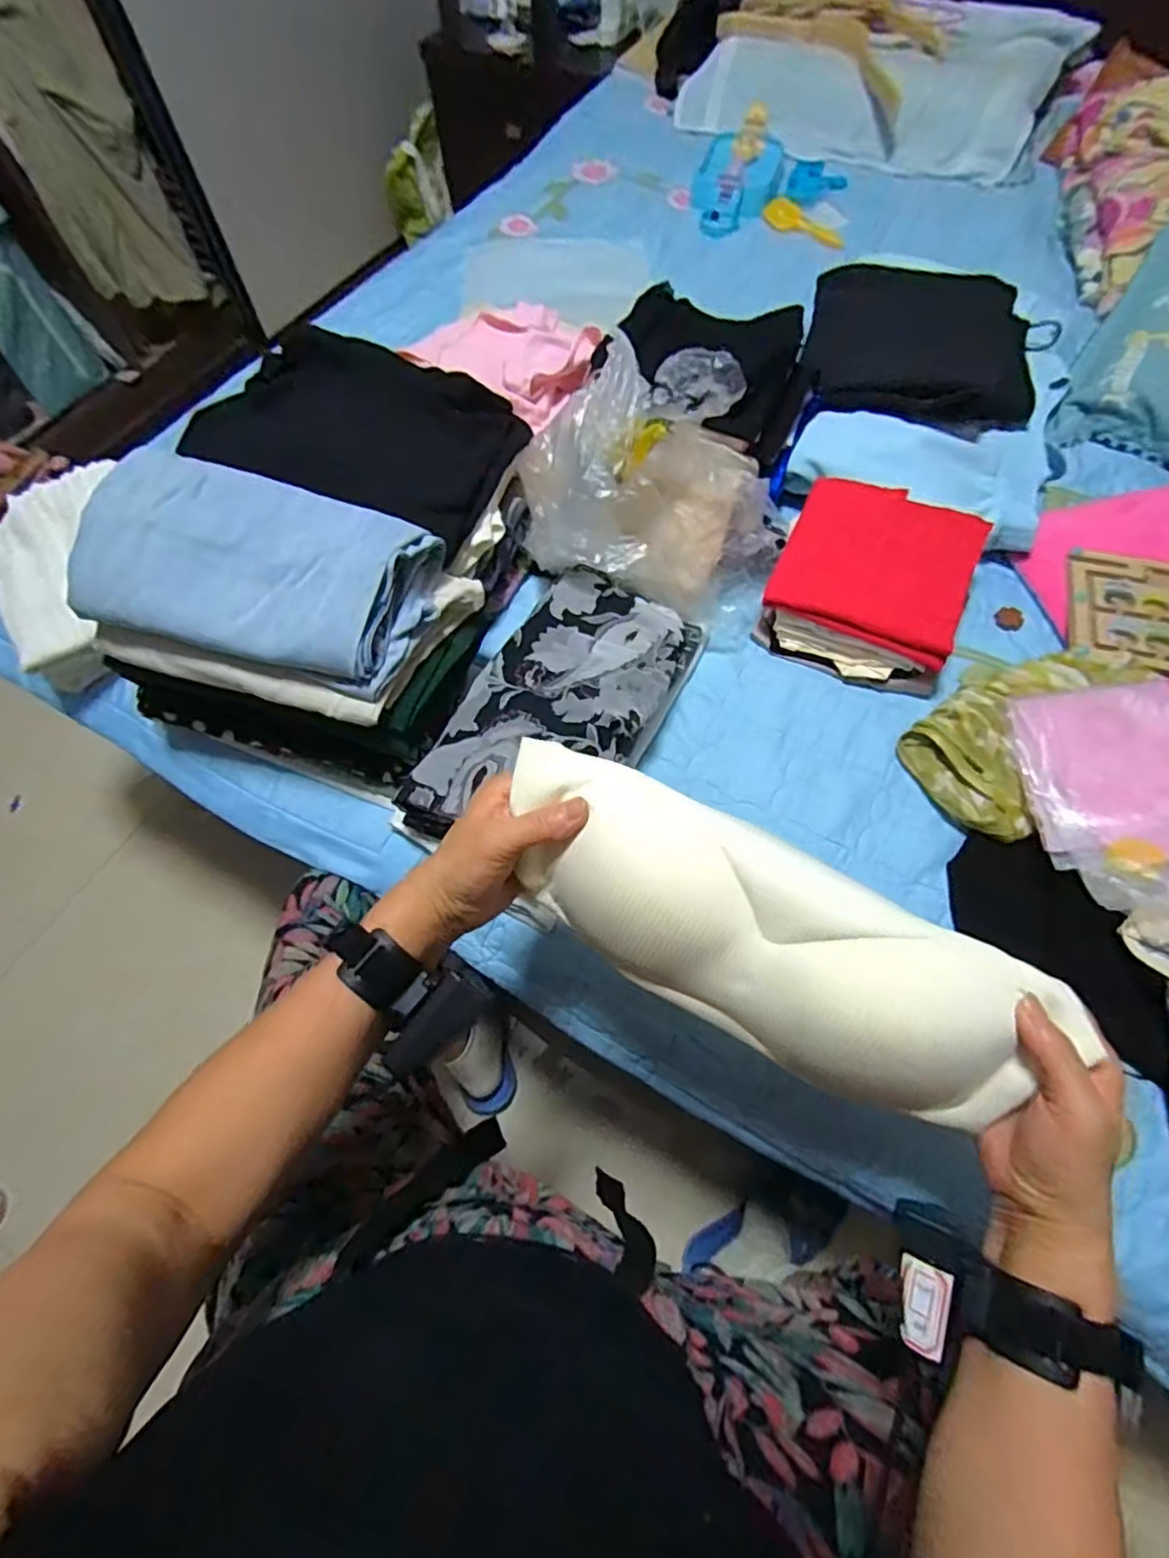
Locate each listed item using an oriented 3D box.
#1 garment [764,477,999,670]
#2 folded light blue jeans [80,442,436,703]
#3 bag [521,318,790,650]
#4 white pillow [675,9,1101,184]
[{"bbox_3d":[0.311,-0.227,0.692,0.189,0.045,0.167,23,67,12],"label":"garment"},{"bbox_3d":[-0.277,-0.178,0.553,0.279,0.079,0.163,10,65,6],"label":"folded light blue jeans"},{"bbox_3d":[0.073,-0.295,0.672,0.281,0.216,0.197,11,65,6],"label":"bag"},{"bbox_3d":[0.554,-1.375,1.266,0.659,0.141,0.399,29,68,14],"label":"white pillow"}]

